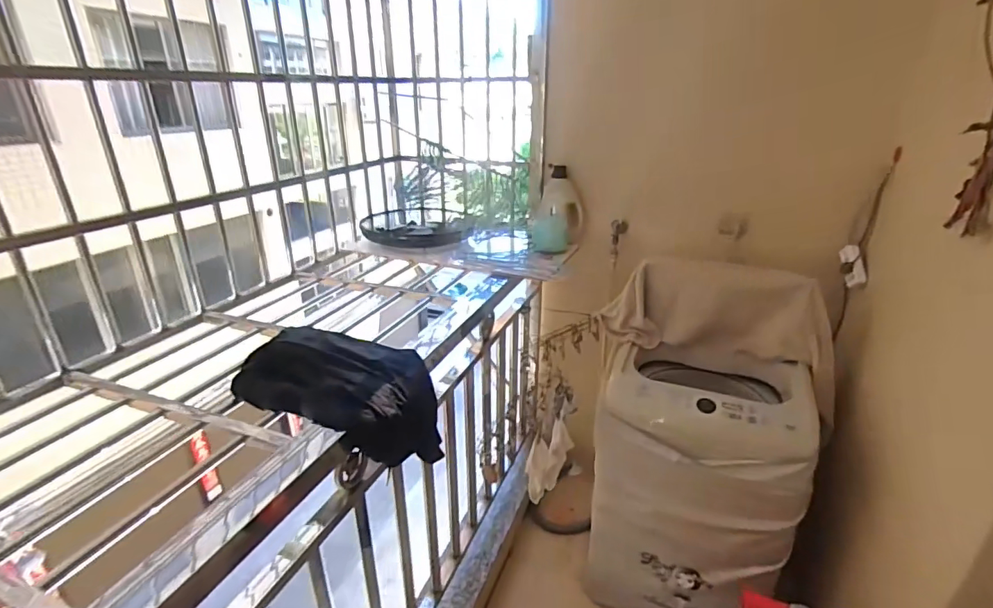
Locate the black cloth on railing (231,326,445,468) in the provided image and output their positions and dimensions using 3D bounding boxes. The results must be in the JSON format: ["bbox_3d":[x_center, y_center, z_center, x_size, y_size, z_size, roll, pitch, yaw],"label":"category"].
[{"bbox_3d":[-0.307,0.183,0.973,0.375,0.151,0.235,5,26,3],"label":"black cloth on railing"}]

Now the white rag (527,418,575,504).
[{"bbox_3d":[0.142,0.438,1.323,0.127,0.217,0.049,-17,33,-37],"label":"white rag"}]

